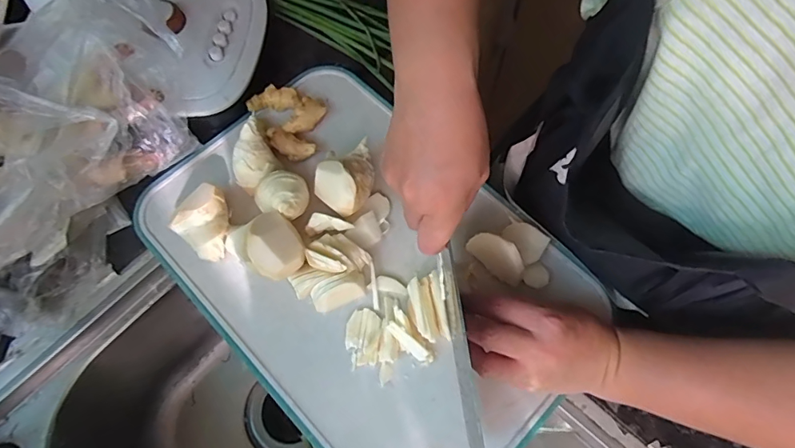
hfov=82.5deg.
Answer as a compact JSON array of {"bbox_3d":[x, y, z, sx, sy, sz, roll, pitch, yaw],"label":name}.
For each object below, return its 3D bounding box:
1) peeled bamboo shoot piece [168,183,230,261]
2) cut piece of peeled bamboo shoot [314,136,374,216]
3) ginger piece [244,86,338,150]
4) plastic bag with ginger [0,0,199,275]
[{"bbox_3d":[-0.170,0.000,0.411,0.041,0.051,0.052,34,71,14],"label":"peeled bamboo shoot piece"},{"bbox_3d":[-0.045,-0.040,0.427,0.063,0.046,0.055,-30,70,-12],"label":"cut piece of peeled bamboo shoot"},{"bbox_3d":[-0.114,-0.121,0.478,0.068,0.021,0.048,32,71,13],"label":"ginger piece"},{"bbox_3d":[-0.314,-0.080,0.401,0.137,0.133,0.277,41,73,16],"label":"plastic bag with ginger"}]

